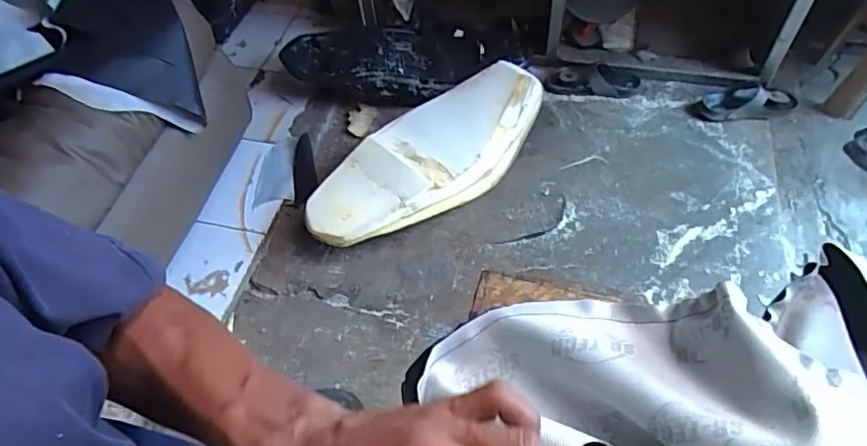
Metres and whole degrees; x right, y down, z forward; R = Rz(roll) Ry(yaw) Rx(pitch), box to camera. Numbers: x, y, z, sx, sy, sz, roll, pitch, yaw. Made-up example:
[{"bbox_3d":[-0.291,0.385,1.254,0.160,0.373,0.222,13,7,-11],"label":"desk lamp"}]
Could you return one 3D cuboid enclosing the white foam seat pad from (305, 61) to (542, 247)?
[{"bbox_3d":[-0.014,-0.181,1.399,0.688,0.186,0.283,-30,57,-16],"label":"white foam seat pad"}]

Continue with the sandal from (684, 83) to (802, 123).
[{"bbox_3d":[0.853,-0.335,1.526,0.270,0.059,0.123,-11,54,-2],"label":"sandal"}]

